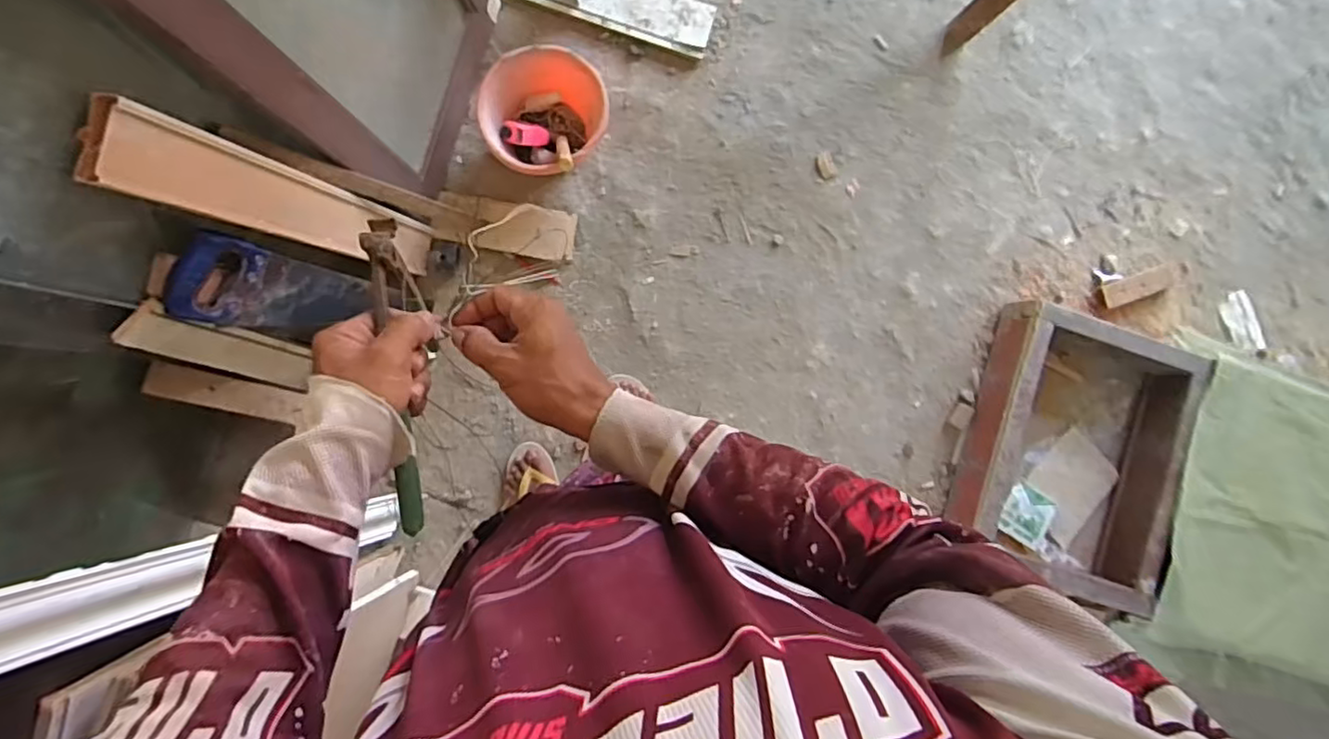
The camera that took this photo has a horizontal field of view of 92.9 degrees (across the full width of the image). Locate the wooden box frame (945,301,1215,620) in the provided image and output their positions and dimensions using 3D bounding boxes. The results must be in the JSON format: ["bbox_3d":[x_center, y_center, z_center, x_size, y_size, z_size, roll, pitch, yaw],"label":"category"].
[{"bbox_3d":[0.941,0.198,1.456,0.470,0.166,0.593,16,88,-7],"label":"wooden box frame"}]

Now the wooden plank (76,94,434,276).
[{"bbox_3d":[-0.559,-0.251,0.991,0.028,0.599,0.100,10,91,15],"label":"wooden plank"}]

